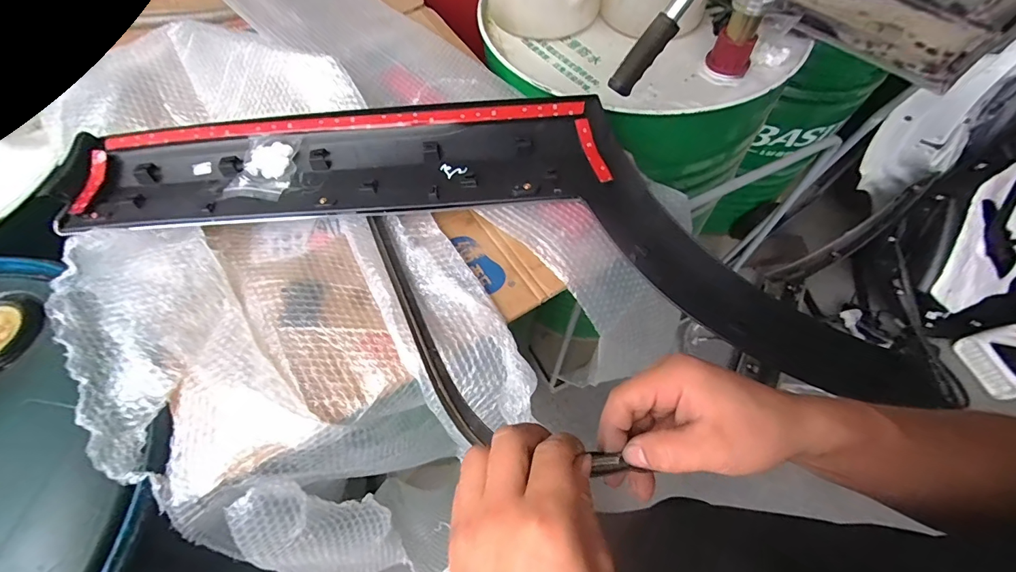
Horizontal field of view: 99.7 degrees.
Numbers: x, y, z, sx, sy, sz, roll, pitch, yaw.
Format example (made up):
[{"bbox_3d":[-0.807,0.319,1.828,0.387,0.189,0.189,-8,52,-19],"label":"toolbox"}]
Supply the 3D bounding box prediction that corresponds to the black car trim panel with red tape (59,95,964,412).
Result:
[{"bbox_3d":[-0.054,-0.119,0.561,1.054,0.067,0.328,12,60,5],"label":"black car trim panel with red tape"}]

